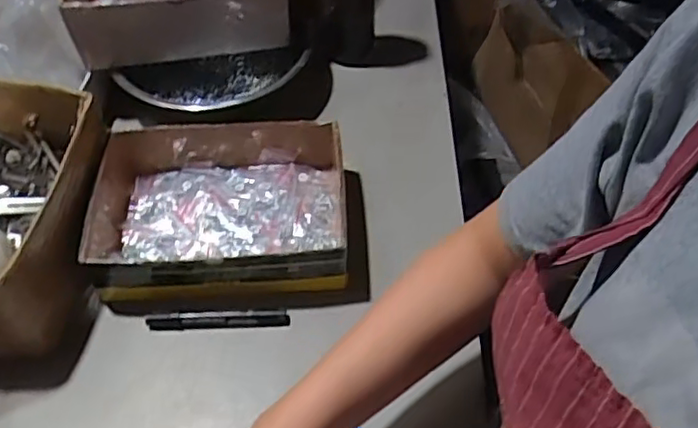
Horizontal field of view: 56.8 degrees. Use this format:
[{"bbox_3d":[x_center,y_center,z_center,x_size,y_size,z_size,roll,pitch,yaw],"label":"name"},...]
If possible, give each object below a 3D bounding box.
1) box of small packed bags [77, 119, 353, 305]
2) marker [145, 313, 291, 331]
[{"bbox_3d":[-0.133,-0.005,0.682,0.256,0.071,0.202,-3,52,-2],"label":"box of small packed bags"},{"bbox_3d":[-0.127,0.104,0.625,0.136,0.014,0.011,-2,52,-1],"label":"marker"}]

